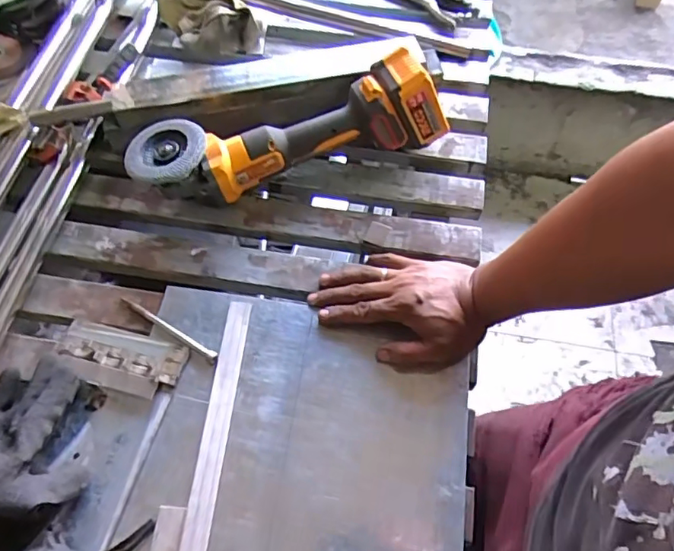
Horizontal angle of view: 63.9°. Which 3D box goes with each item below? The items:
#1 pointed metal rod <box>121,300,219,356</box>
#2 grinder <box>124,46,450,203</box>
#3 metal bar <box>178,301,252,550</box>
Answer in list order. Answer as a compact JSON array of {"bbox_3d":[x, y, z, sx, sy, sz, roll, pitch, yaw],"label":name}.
[{"bbox_3d":[-0.183,0.057,0.585,0.129,0.009,0.009,29,63,13],"label":"pointed metal rod"},{"bbox_3d":[-0.050,-0.175,0.658,0.391,0.123,0.088,-18,62,-10],"label":"grinder"},{"bbox_3d":[-0.122,0.178,0.521,0.028,0.011,0.336,4,60,2],"label":"metal bar"}]

